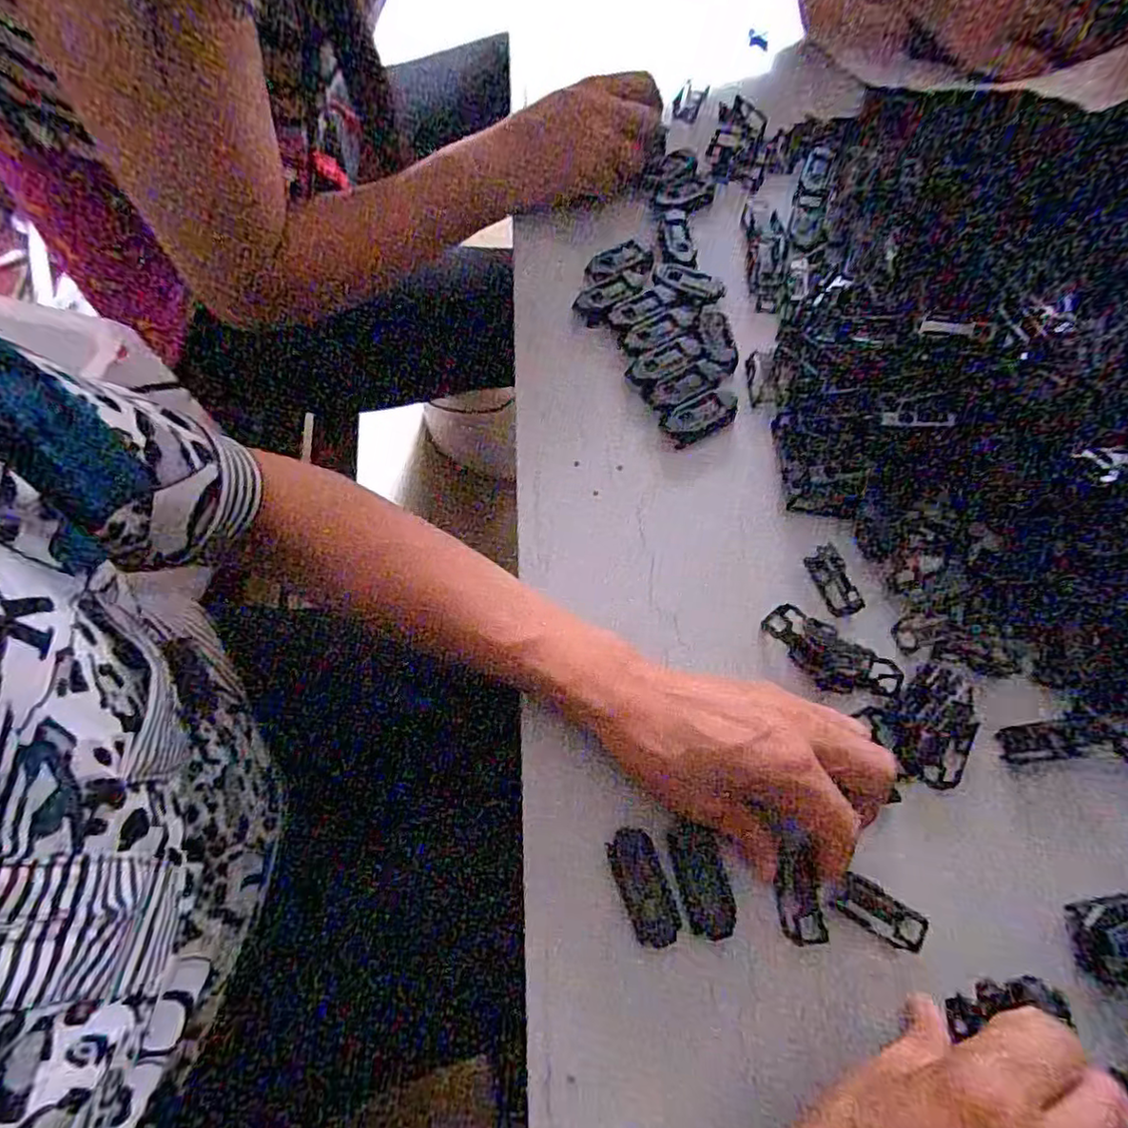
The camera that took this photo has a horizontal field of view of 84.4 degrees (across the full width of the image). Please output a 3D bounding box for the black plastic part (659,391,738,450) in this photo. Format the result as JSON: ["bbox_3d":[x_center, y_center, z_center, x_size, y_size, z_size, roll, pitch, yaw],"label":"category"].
[{"bbox_3d":[0.086,-0.091,0.391,0.051,0.010,0.025,-24,73,-11],"label":"black plastic part"}]

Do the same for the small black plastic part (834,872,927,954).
[{"bbox_3d":[0.148,0.163,0.290,0.039,0.005,0.018,29,71,8],"label":"small black plastic part"}]

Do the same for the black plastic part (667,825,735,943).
[{"bbox_3d":[0.065,0.148,0.291,0.022,0.008,0.049,-14,71,-7],"label":"black plastic part"}]

